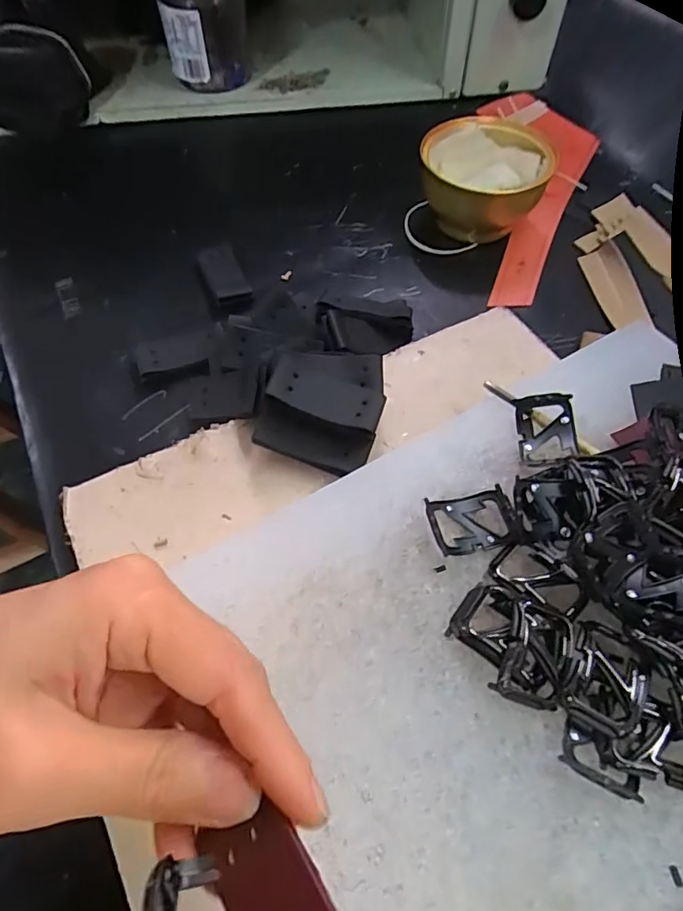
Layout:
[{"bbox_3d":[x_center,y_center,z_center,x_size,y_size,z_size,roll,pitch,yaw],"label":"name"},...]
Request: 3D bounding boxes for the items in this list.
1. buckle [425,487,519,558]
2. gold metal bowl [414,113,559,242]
[{"bbox_3d":[0.060,0.031,0.239,0.038,0.011,0.028,-11,58,-4],"label":"buckle"},{"bbox_3d":[0.108,-0.215,0.411,0.092,0.056,0.082,2,58,4],"label":"gold metal bowl"}]

